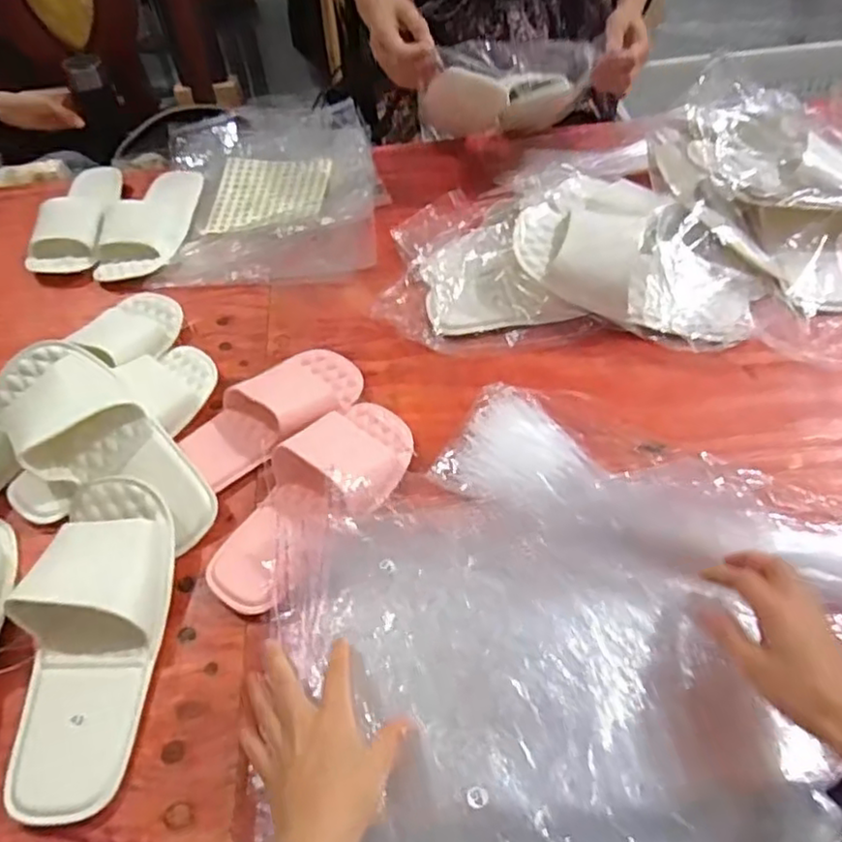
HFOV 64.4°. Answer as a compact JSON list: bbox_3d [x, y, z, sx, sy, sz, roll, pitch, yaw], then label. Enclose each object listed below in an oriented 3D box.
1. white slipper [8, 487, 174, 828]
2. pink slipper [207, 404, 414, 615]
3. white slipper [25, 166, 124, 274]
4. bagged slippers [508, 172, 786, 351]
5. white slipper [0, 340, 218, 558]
[{"bbox_3d":[-0.271,0.169,0.545,0.114,0.056,0.267,-6,51,-1],"label":"white slipper"},{"bbox_3d":[-0.099,0.064,0.611,0.105,0.050,0.236,33,61,26],"label":"pink slipper"},{"bbox_3d":[-0.476,-0.287,0.927,0.112,0.048,0.224,-10,51,-4],"label":"white slipper"},{"bbox_3d":[0.247,-0.185,0.760,0.276,0.084,0.180,23,56,21],"label":"bagged slippers"},{"bbox_3d":[-0.311,0.029,0.651,0.112,0.076,0.276,-37,58,-23],"label":"white slipper"}]

